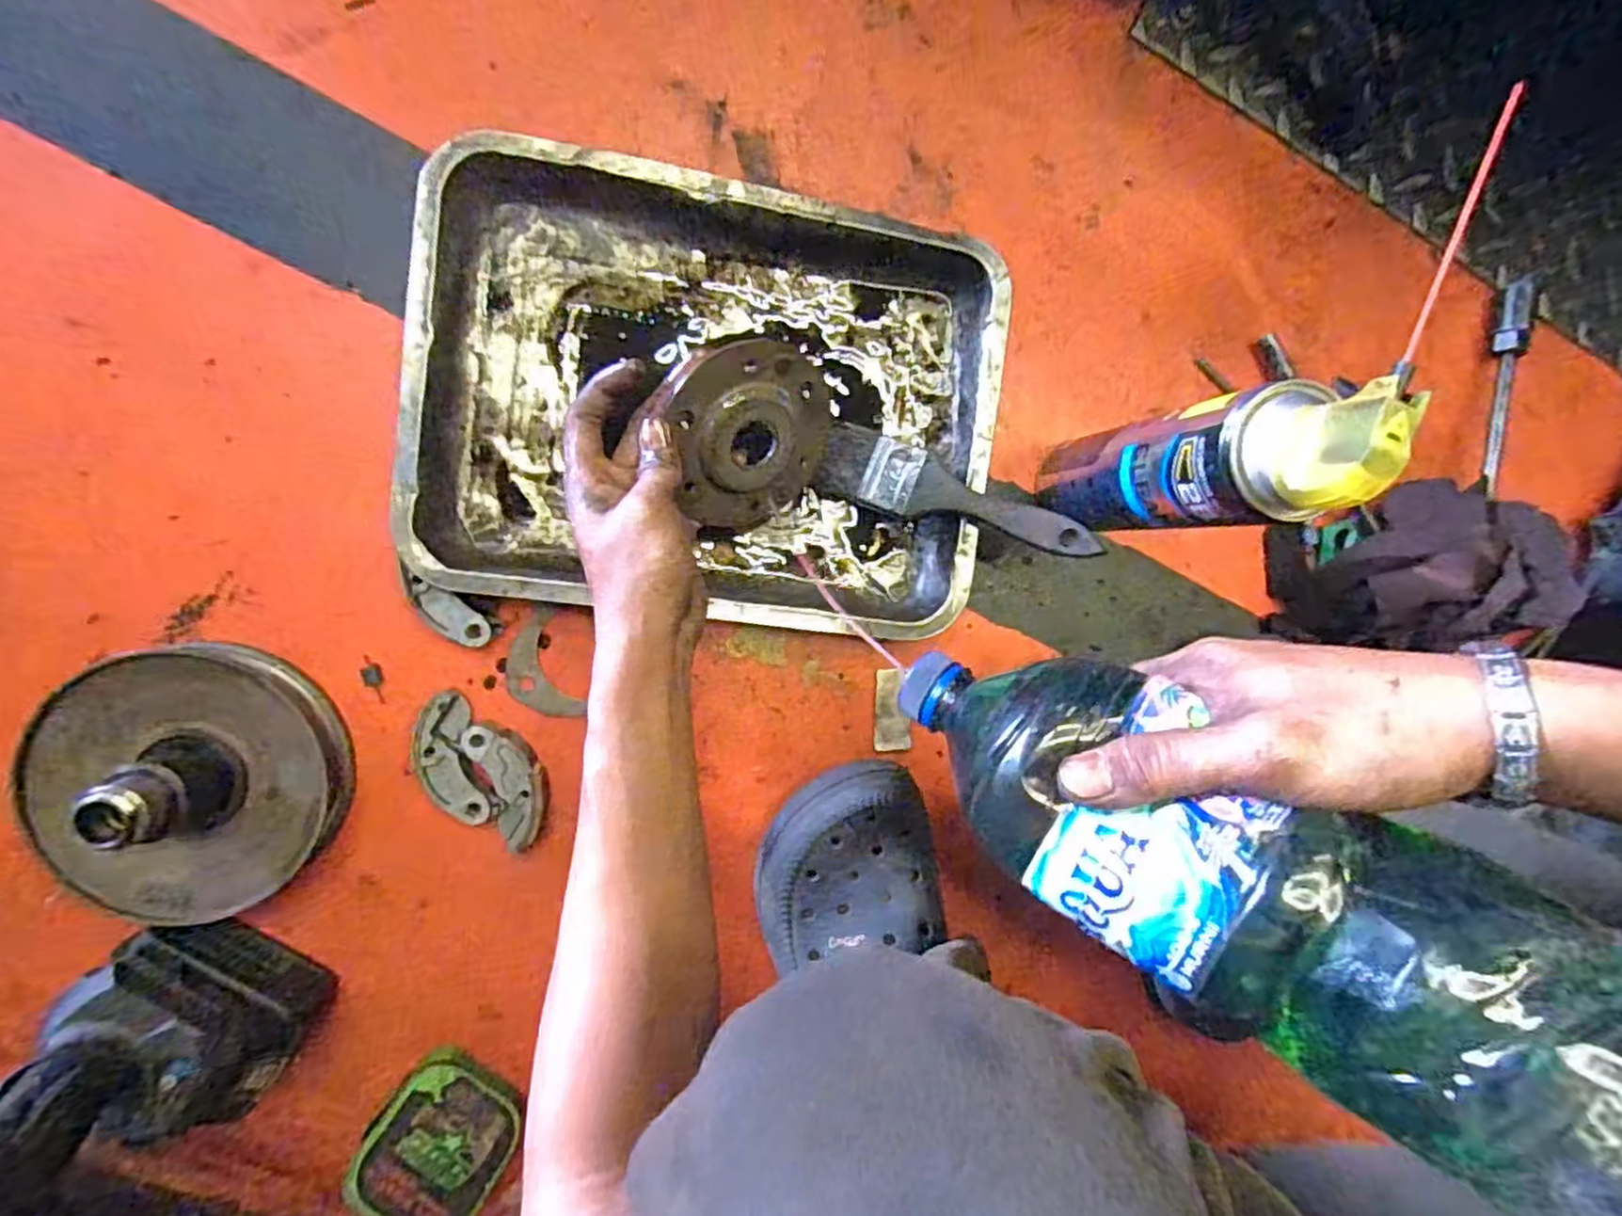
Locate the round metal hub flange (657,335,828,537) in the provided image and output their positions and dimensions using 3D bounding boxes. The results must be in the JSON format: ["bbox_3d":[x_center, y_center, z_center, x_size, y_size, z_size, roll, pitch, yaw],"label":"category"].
[{"bbox_3d":[-0.034,-0.095,0.431,0.095,0.026,0.121,-26,134,-15],"label":"round metal hub flange"}]

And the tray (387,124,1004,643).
[{"bbox_3d":[-0.058,-0.122,0.456,0.342,0.048,0.252,7,95,-7],"label":"tray"}]

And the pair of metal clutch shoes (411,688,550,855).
[{"bbox_3d":[-0.210,0.105,0.471,0.102,0.016,0.060,40,90,-9],"label":"pair of metal clutch shoes"}]

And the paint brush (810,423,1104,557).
[{"bbox_3d":[0.090,-0.070,0.463,0.176,0.019,0.044,22,93,16],"label":"paint brush"}]

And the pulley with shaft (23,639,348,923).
[{"bbox_3d":[-0.365,0.104,0.417,0.153,0.087,0.156,-1,96,-6],"label":"pulley with shaft"}]

